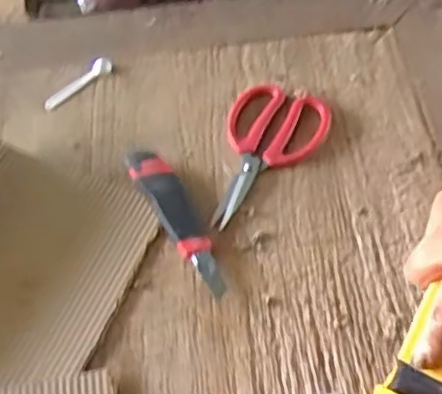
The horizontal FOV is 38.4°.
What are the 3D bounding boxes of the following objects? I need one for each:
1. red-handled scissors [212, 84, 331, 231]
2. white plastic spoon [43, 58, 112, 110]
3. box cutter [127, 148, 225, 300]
[{"bbox_3d":[0.035,-0.051,0.680,0.103,0.019,0.187,31,63,21],"label":"red-handled scissors"},{"bbox_3d":[-0.171,-0.136,0.758,0.095,0.005,0.024,-35,71,-10],"label":"white plastic spoon"},{"bbox_3d":[-0.044,0.021,0.632,0.042,0.022,0.182,-23,59,-12],"label":"box cutter"}]

